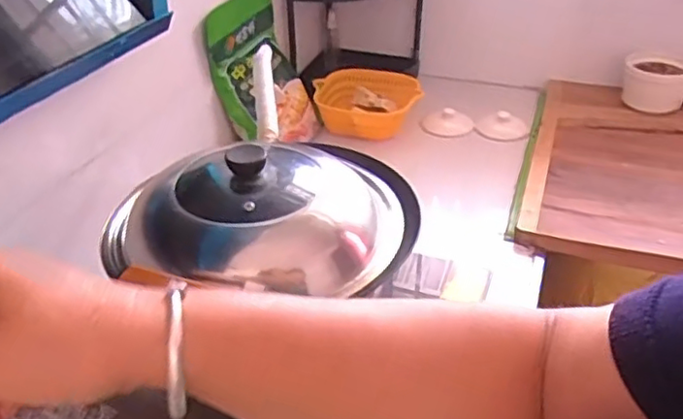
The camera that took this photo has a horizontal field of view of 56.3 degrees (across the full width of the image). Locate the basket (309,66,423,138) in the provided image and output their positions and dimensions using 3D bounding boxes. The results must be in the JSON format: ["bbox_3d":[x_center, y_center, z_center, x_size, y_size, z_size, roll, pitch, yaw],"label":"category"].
[{"bbox_3d":[0.048,-0.218,1.313,0.215,0.082,0.173,6,36,10],"label":"basket"}]

